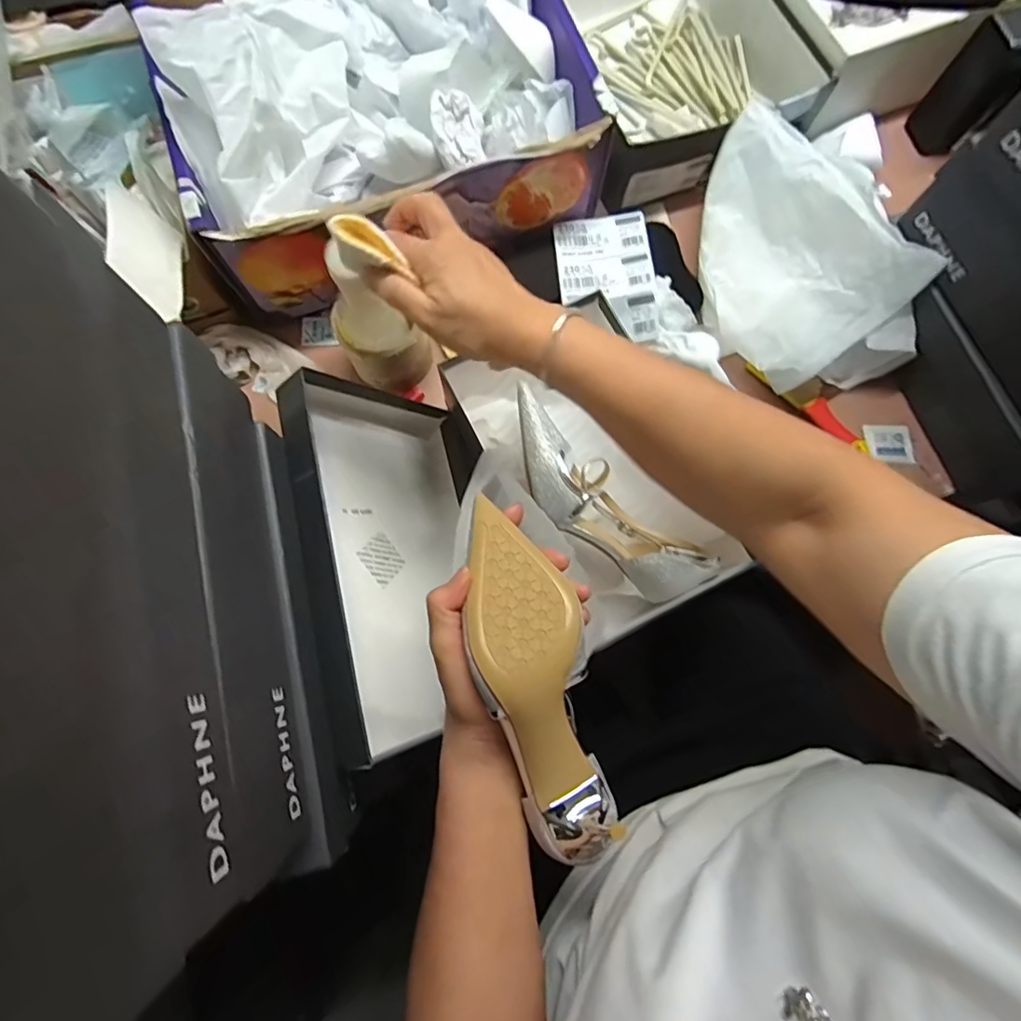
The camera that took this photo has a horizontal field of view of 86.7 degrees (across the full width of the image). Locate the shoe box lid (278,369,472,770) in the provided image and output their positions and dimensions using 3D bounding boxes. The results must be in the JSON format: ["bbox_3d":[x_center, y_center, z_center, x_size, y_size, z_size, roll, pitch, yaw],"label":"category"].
[{"bbox_3d":[-0.095,0.033,0.480,0.043,0.193,0.313,-21,75,32],"label":"shoe box lid"}]

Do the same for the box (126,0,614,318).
[{"bbox_3d":[-0.139,-0.430,0.551,0.402,0.165,0.314,-20,78,-5],"label":"box"}]

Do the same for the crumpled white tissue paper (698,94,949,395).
[{"bbox_3d":[0.301,-0.272,0.568,0.180,0.103,0.273,-13,78,-3],"label":"crumpled white tissue paper"}]

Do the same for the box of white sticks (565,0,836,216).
[{"bbox_3d":[0.190,-0.565,0.660,0.267,0.094,0.366,-15,78,-4],"label":"box of white sticks"}]

